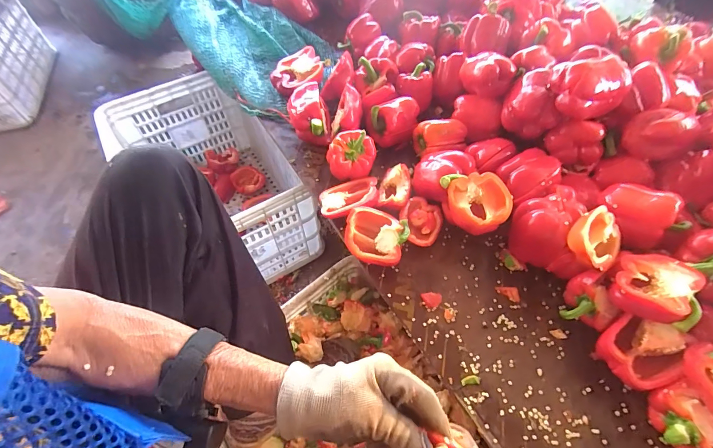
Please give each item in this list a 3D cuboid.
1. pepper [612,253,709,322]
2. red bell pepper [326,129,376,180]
[{"bbox_3d":[0.358,0.076,0.427,0.072,0.051,0.075,-1,58,1],"label":"pepper"},{"bbox_3d":[-0.008,-0.116,0.582,0.079,0.062,0.062,2,58,2],"label":"red bell pepper"}]

